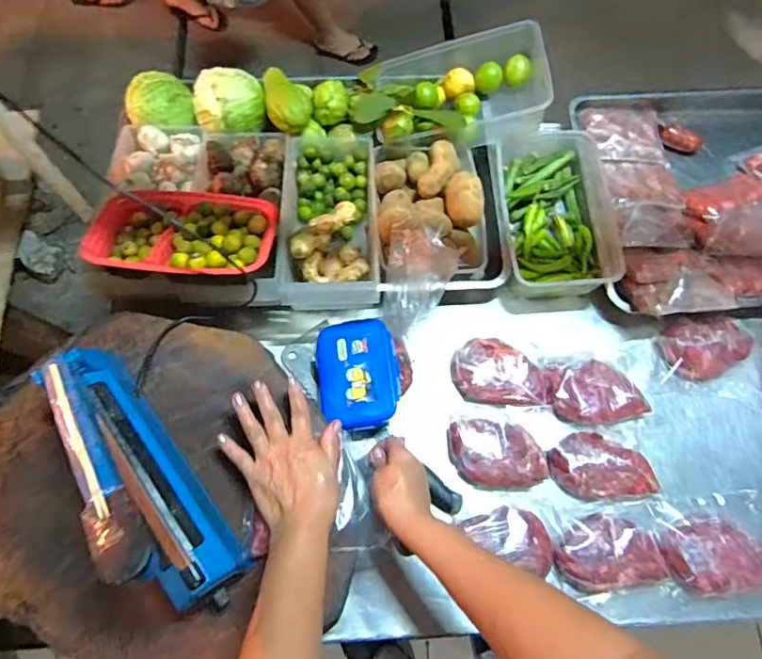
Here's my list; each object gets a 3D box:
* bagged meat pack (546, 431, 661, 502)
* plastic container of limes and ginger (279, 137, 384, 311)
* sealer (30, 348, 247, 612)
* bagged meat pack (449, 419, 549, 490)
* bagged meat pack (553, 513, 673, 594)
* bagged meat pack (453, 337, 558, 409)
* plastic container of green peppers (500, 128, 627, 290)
[{"bbox_3d":[0.292,0.181,0.696,0.128,0.030,0.086,-3,72,-3],"label":"bagged meat pack"},{"bbox_3d":[-0.074,-0.166,0.765,0.133,0.080,0.305,0,57,-2],"label":"plastic container of limes and ginger"},{"bbox_3d":[-0.241,0.136,0.498,0.074,0.204,0.293,-31,76,-11],"label":"sealer"},{"bbox_3d":[0.158,0.166,0.699,0.124,0.029,0.089,-2,72,-3],"label":"bagged meat pack"},{"bbox_3d":[0.288,0.280,0.660,0.130,0.026,0.086,-7,72,-5],"label":"bagged meat pack"},{"bbox_3d":[0.171,0.060,0.737,0.135,0.025,0.093,4,72,-1],"label":"bagged meat pack"},{"bbox_3d":[0.256,-0.179,0.801,0.163,0.067,0.257,-3,72,-3],"label":"plastic container of green peppers"}]

